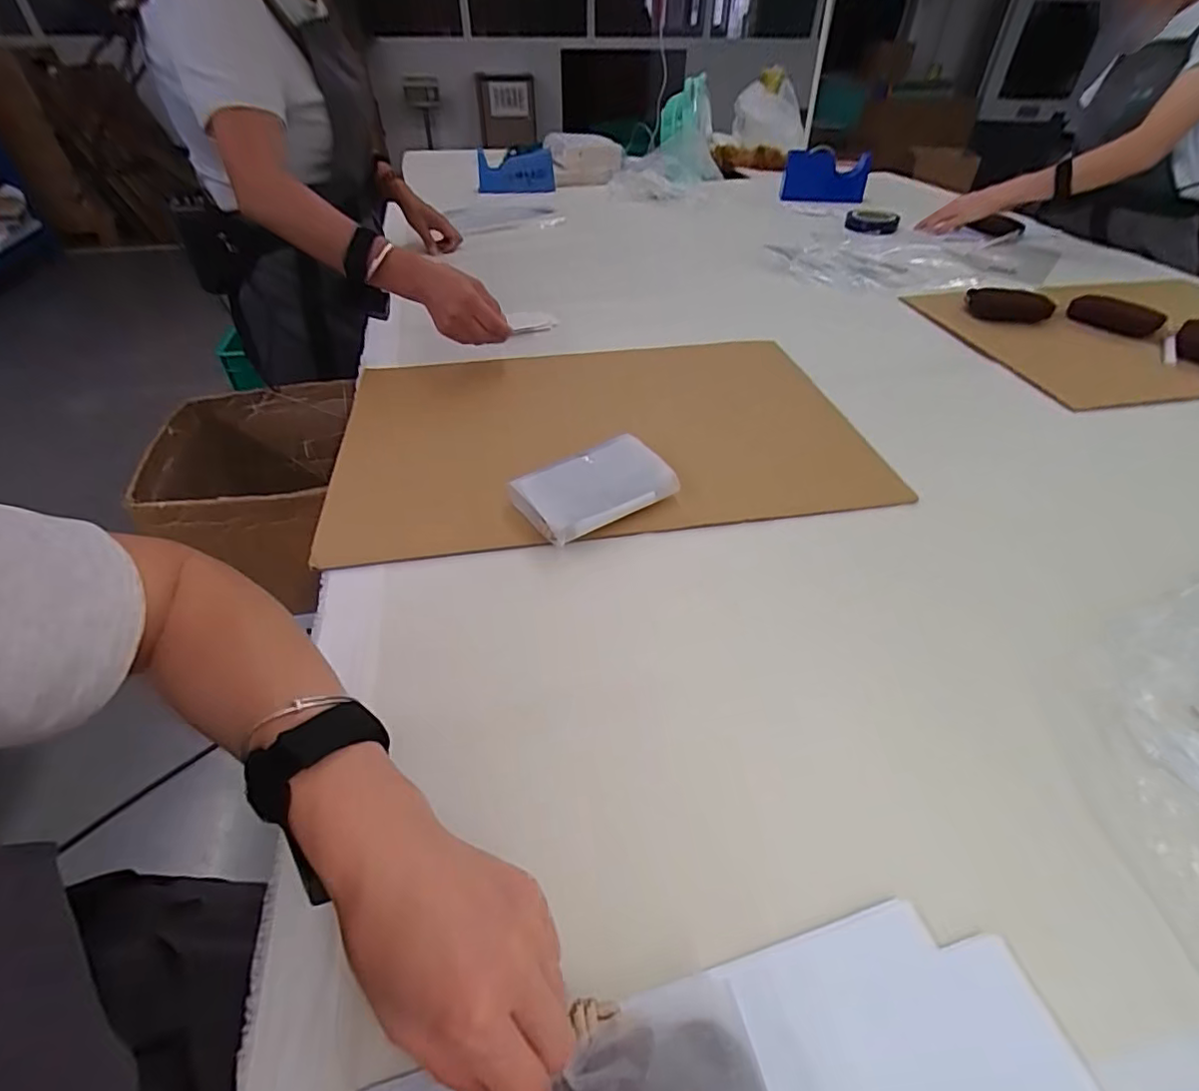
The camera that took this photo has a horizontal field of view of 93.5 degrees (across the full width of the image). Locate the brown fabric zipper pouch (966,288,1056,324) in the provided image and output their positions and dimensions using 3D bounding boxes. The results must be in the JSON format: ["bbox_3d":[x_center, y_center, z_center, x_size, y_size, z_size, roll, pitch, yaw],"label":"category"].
[{"bbox_3d":[0.628,-0.364,0.867,0.117,0.030,0.043,20,47,19],"label":"brown fabric zipper pouch"}]

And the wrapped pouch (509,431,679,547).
[{"bbox_3d":[-0.003,-0.055,0.545,0.151,0.045,0.080,-23,48,-22],"label":"wrapped pouch"}]

